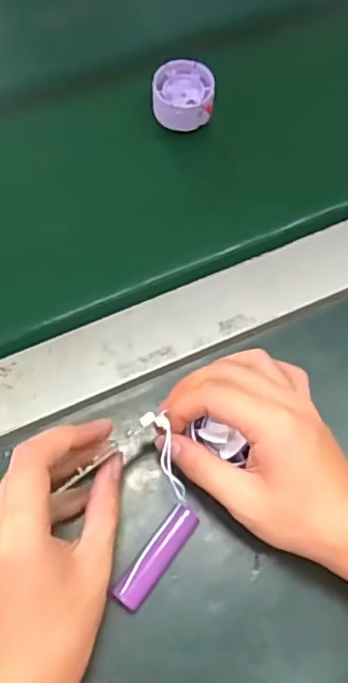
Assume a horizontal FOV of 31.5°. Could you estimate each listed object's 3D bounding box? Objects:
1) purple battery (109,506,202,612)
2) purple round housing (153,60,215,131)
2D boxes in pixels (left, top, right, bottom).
[{"bbox_3d":[-0.010,0.130,0.372,0.019,0.017,0.067,37,73,11],"label":"purple battery"},{"bbox_3d":[0.008,-0.191,0.479,0.047,0.022,0.047,1,70,-2],"label":"purple round housing"}]

